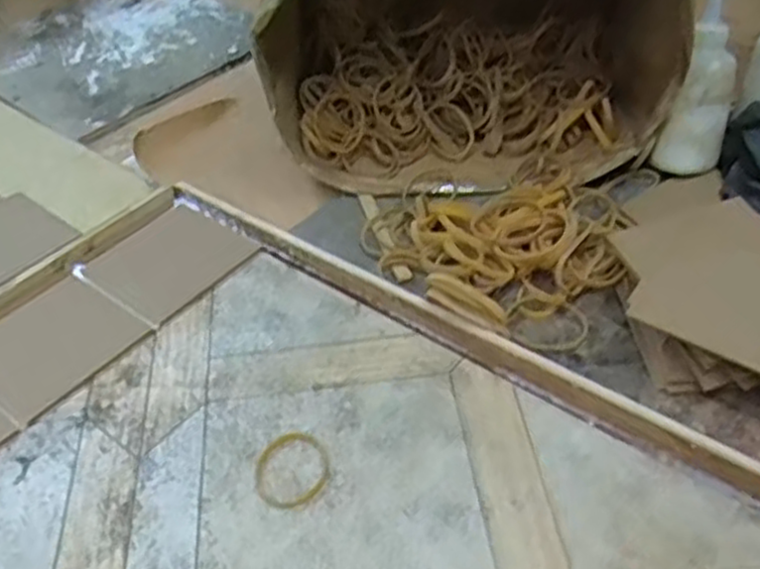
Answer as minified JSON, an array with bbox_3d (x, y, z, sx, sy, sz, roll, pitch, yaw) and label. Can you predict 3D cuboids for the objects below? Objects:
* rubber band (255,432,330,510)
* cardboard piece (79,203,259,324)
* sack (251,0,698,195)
[{"bbox_3d":[-0.052,0.109,0.461,0.044,0.004,0.050,-13,45,-10],"label":"rubber band"},{"bbox_3d":[-0.162,-0.018,0.606,0.092,0.010,0.099,32,58,24],"label":"cardboard piece"},{"bbox_3d":[0.078,-0.220,0.648,0.309,0.213,0.248,4,44,8],"label":"sack"}]

